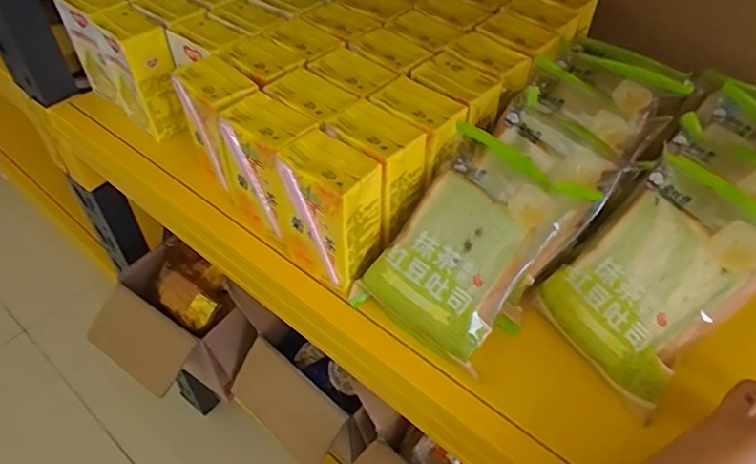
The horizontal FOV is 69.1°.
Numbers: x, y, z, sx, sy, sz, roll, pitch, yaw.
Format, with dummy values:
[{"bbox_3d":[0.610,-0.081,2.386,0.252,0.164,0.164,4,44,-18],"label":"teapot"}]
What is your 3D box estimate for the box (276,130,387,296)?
[{"bbox_3d":[-0.034,-0.016,0.397,0.074,0.091,0.047,34,55,26],"label":"box"}]

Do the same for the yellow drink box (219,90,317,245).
[{"bbox_3d":[-0.084,-0.049,0.428,0.067,0.095,0.047,32,54,25],"label":"yellow drink box"}]

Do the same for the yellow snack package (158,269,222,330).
[{"bbox_3d":[-0.241,0.088,0.693,0.092,0.027,0.044,29,78,25],"label":"yellow snack package"}]

